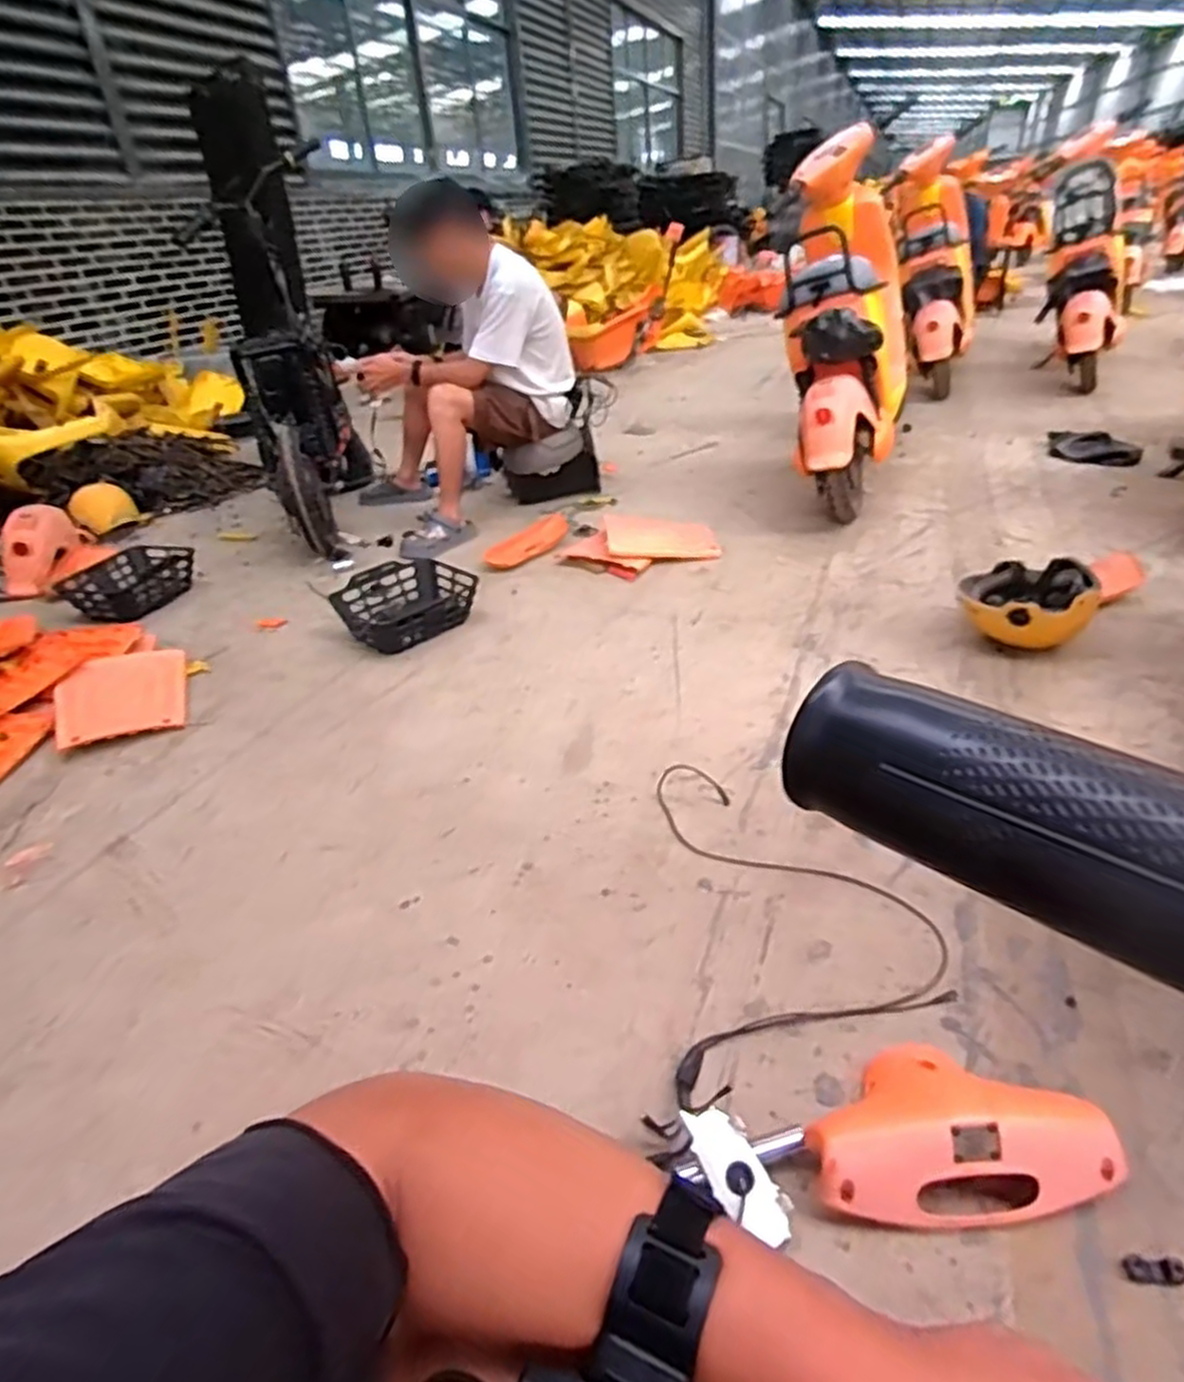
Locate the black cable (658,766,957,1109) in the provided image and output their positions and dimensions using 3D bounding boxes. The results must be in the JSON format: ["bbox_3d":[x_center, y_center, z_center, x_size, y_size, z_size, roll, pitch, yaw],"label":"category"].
[{"bbox_3d":[0.293,0.301,1.100,0.369,0.015,0.588,-3,32,4],"label":"black cable"}]

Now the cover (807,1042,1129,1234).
[{"bbox_3d":[0.376,0.448,0.799,0.299,0.102,0.178,-3,32,4],"label":"cover"}]

